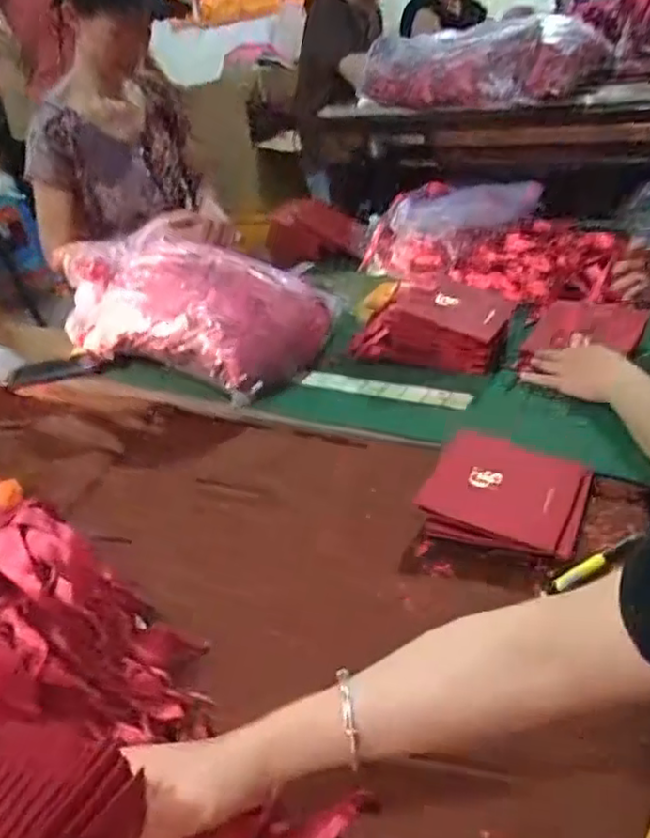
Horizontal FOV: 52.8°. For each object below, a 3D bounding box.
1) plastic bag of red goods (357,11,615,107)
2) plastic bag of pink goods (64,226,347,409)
[{"bbox_3d":[0.314,-0.781,1.435,0.546,0.145,0.227,20,41,37],"label":"plastic bag of red goods"},{"bbox_3d":[-0.214,-0.179,1.040,0.415,0.173,0.244,20,41,37],"label":"plastic bag of pink goods"}]

